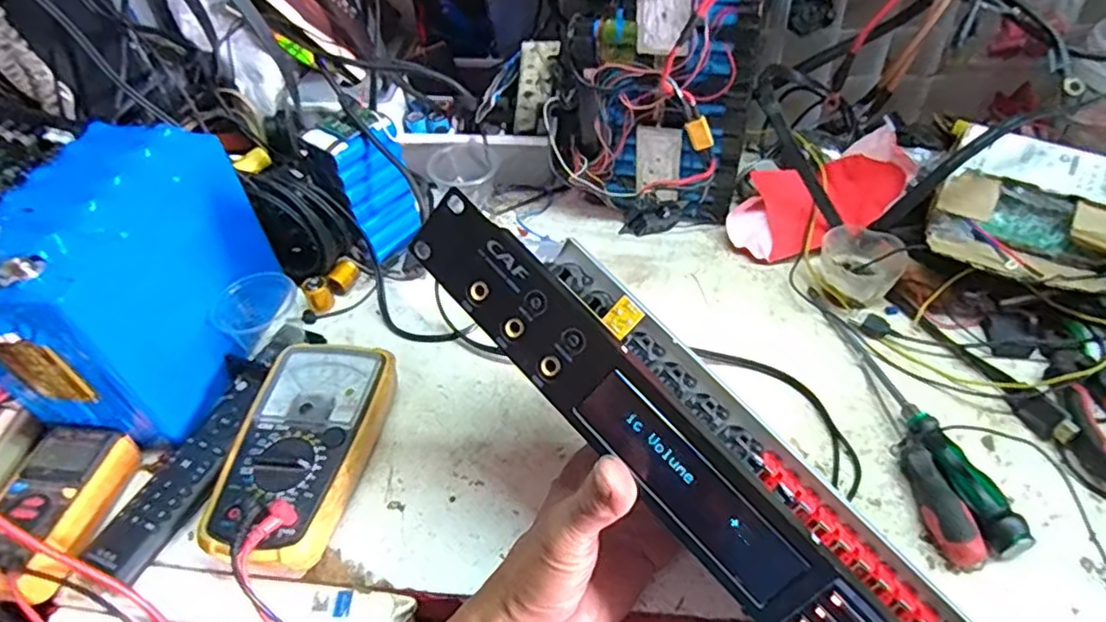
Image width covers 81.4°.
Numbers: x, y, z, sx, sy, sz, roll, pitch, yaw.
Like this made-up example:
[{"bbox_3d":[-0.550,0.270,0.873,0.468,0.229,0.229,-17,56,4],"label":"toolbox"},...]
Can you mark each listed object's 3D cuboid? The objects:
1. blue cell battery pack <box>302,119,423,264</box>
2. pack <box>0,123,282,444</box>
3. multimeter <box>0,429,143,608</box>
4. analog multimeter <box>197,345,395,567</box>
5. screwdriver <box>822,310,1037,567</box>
[{"bbox_3d":[-0.166,-0.110,0.589,0.043,0.129,0.068,27,55,28],"label":"blue cell battery pack"},{"bbox_3d":[-0.304,-0.021,0.477,0.106,0.164,0.186,4,47,10],"label":"pack"},{"bbox_3d":[-0.340,0.131,0.431,0.066,0.034,0.110,0,46,6],"label":"multimeter"},{"bbox_3d":[-0.170,0.098,0.451,0.094,0.047,0.164,3,47,9],"label":"analog multimeter"},{"bbox_3d":[0.252,0.070,0.452,0.032,0.023,0.207,-13,46,-6],"label":"screwdriver"}]

